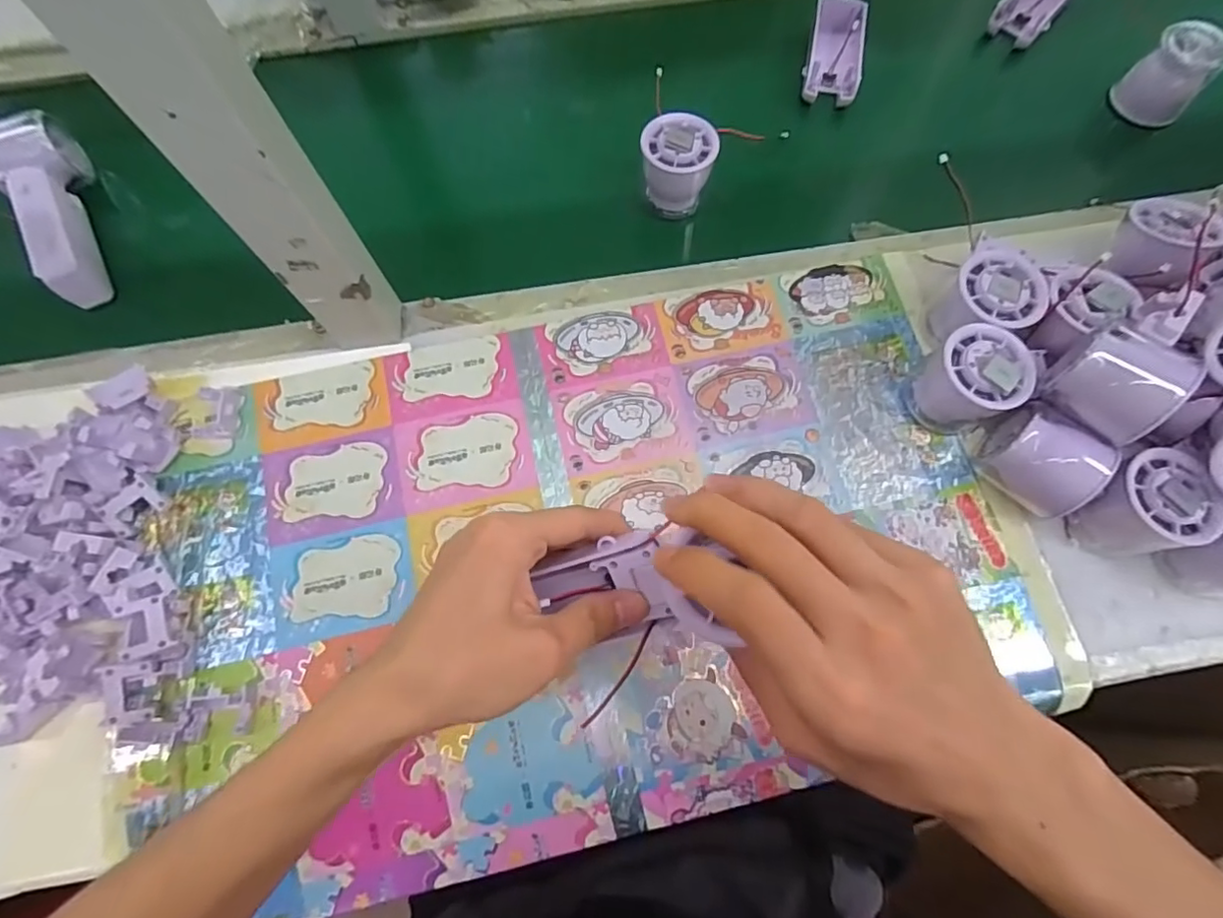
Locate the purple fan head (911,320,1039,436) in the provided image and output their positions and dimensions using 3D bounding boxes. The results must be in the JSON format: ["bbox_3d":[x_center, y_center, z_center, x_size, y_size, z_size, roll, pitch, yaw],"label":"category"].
[{"bbox_3d":[0.238,-0.052,0.386,0.053,0.059,0.056,0,72,0],"label":"purple fan head"}]

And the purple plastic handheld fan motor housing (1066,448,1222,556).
[{"bbox_3d":[0.333,0.029,0.362,0.053,0.059,0.056,-8,72,-3],"label":"purple plastic handheld fan motor housing"}]

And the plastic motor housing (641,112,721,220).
[{"bbox_3d":[0.053,-0.237,0.469,0.056,0.062,0.047,0,72,0],"label":"plastic motor housing"}]

